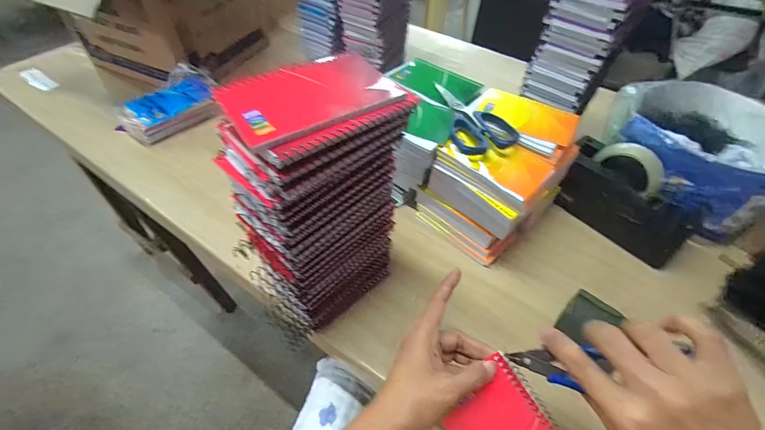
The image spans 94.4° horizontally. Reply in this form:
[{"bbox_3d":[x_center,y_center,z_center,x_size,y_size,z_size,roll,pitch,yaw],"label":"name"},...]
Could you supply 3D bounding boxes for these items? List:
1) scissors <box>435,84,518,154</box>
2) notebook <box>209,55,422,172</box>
[{"bbox_3d":[0.124,-0.142,0.493,0.078,0.019,0.165,-6,51,-7],"label":"scissors"},{"bbox_3d":[-0.049,-0.093,0.284,0.143,0.016,0.100,-32,59,-31],"label":"notebook"}]

